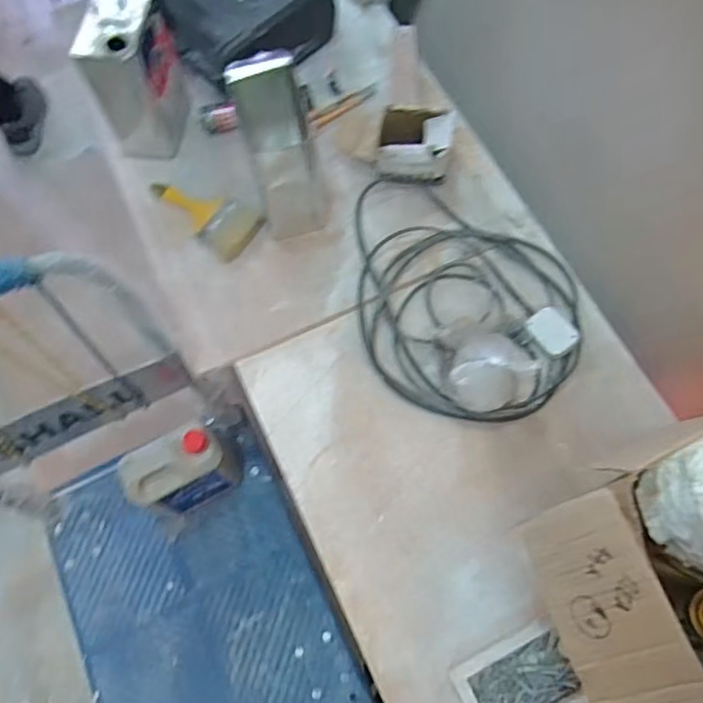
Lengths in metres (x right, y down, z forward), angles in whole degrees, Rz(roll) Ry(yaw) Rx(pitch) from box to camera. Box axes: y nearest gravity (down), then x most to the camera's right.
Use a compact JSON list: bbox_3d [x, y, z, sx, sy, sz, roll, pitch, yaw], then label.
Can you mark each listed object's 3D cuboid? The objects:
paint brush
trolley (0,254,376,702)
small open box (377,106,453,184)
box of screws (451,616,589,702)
[{"bbox_3d":[-0.263,-0.262,1.138,0.198,0.020,0.104,42,87,0],"label":"paint brush"},{"bbox_3d":[-0.350,0.375,1.038,0.516,0.818,0.800,-26,70,-8],"label":"trolley"},{"bbox_3d":[0.116,-0.375,1.126,0.137,0.090,0.112,5,69,4],"label":"small open box"},{"bbox_3d":[0.236,0.474,0.873,0.160,0.041,0.127,-24,69,-7],"label":"box of screws"}]

